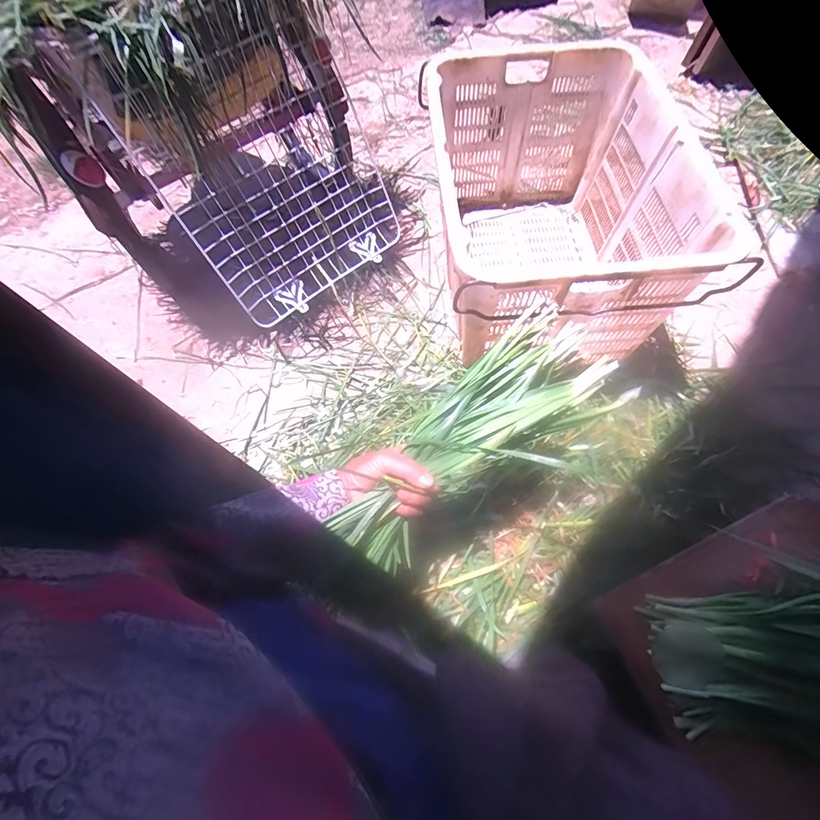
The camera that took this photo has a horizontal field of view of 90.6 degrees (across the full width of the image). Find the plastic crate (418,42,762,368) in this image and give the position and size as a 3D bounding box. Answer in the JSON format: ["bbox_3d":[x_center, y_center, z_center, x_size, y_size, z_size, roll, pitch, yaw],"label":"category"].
[{"bbox_3d":[0.308,-0.454,0.955,0.494,0.375,0.705,-7,65,-1],"label":"plastic crate"}]

